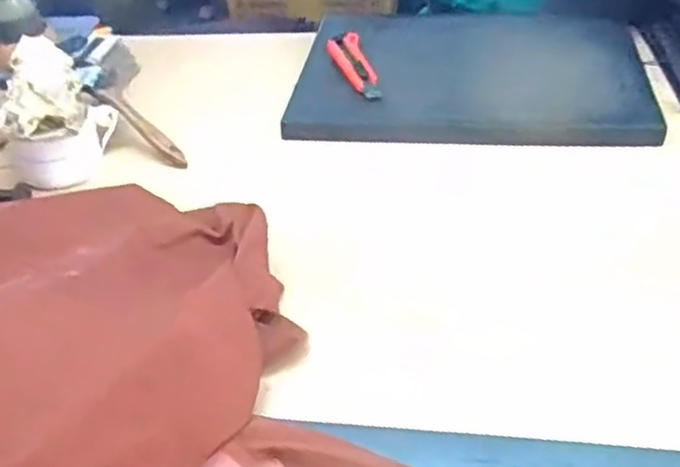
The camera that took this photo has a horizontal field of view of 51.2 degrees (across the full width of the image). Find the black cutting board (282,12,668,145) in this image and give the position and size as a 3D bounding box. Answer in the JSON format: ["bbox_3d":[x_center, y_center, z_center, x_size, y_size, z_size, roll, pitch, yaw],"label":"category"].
[{"bbox_3d":[0.158,-0.198,0.853,0.413,0.038,0.279,2,40,10],"label":"black cutting board"}]

